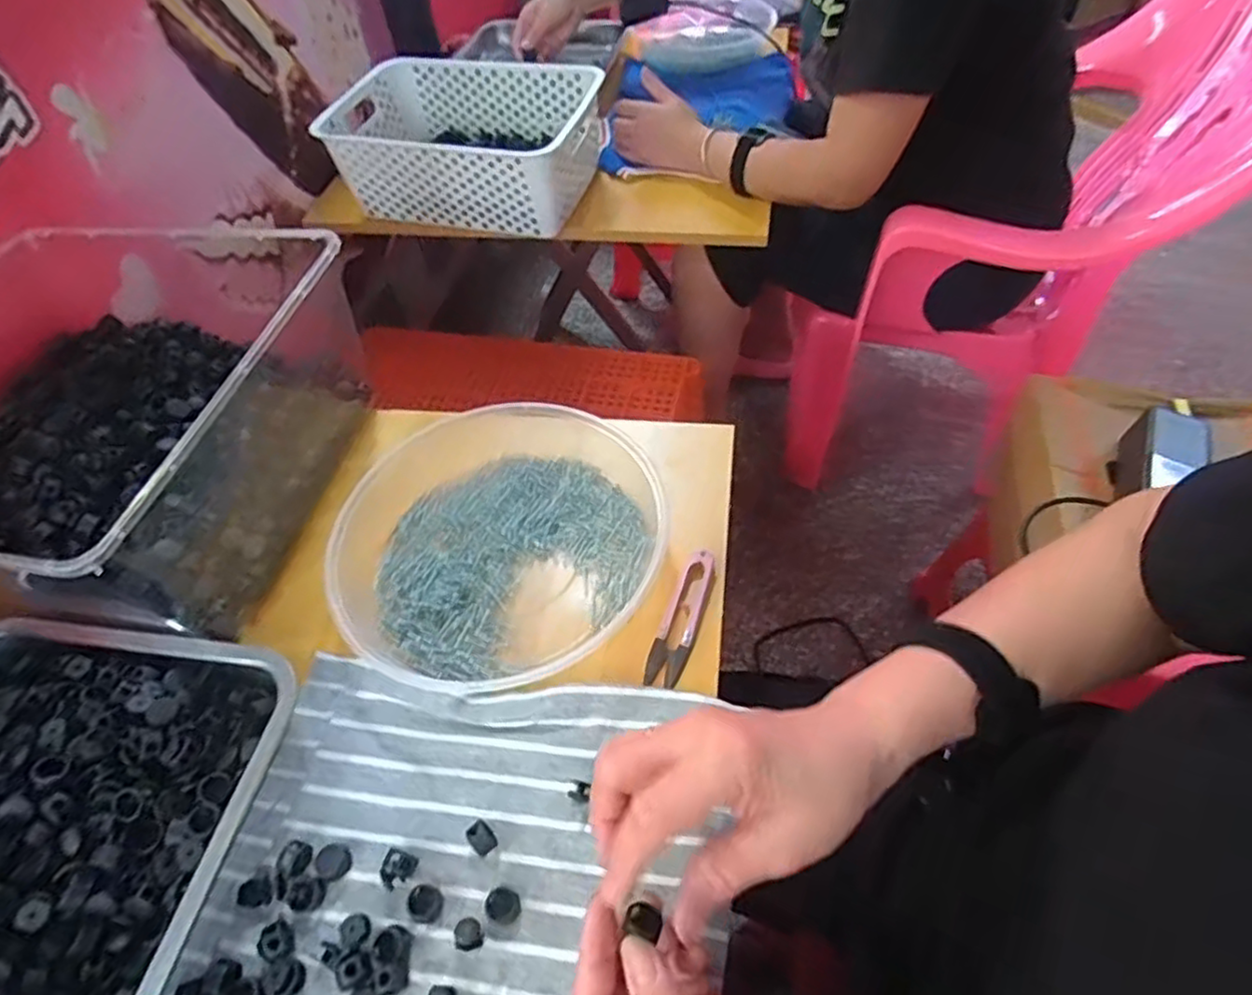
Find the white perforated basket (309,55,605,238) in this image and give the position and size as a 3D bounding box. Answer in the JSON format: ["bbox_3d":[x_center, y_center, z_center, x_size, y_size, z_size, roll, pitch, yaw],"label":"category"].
[{"bbox_3d":[-0.200,-0.432,0.832,0.319,0.108,0.205,10,54,13],"label":"white perforated basket"}]

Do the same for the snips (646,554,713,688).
[{"bbox_3d":[0.037,0.077,0.442,0.023,0.008,0.098,15,55,16],"label":"snips"}]

